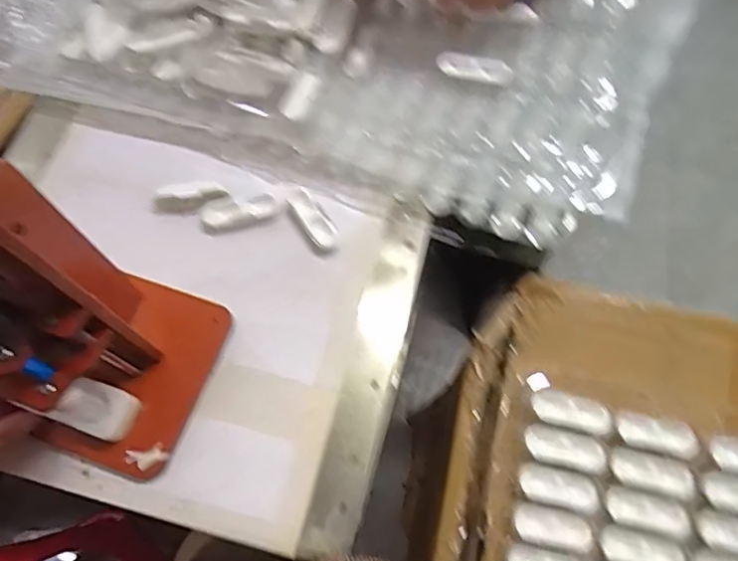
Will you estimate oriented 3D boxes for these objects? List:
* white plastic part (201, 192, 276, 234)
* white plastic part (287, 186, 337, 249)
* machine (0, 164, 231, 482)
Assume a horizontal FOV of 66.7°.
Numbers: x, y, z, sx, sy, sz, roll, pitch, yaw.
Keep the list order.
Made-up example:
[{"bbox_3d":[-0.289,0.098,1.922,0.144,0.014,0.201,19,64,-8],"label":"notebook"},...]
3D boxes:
[{"bbox_3d":[-0.115,-0.060,0.494,0.065,0.011,0.023,-14,66,-4],"label":"white plastic part"},{"bbox_3d":[-0.050,-0.056,0.487,0.023,0.009,0.062,-32,69,-12],"label":"white plastic part"},{"bbox_3d":[-0.189,0.026,0.334,0.100,0.303,0.134,30,72,19],"label":"machine"}]

